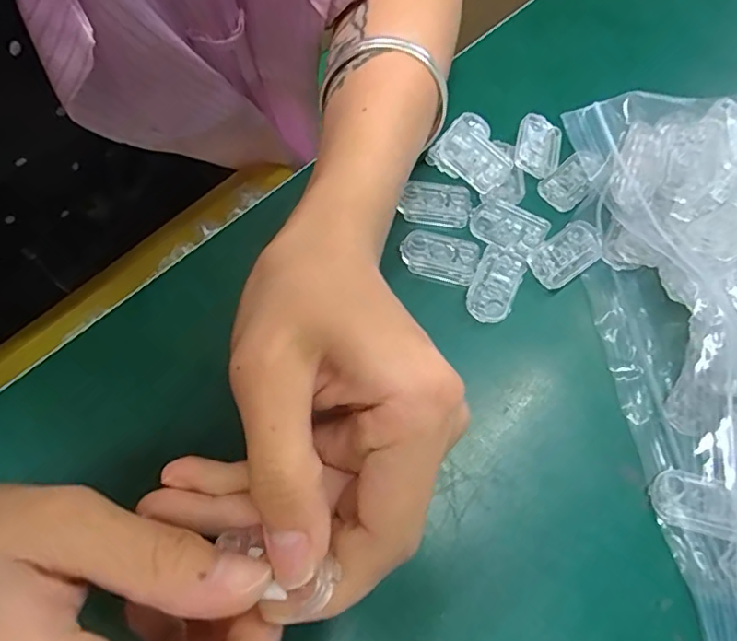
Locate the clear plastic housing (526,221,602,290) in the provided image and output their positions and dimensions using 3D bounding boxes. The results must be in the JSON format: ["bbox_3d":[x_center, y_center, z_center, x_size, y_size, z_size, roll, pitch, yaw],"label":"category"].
[{"bbox_3d":[0.094,-0.032,0.256,0.036,0.005,0.021,-34,72,-11],"label":"clear plastic housing"}]

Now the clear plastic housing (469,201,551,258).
[{"bbox_3d":[0.067,-0.045,0.264,0.036,0.006,0.022,31,72,13],"label":"clear plastic housing"}]

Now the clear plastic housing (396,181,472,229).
[{"bbox_3d":[0.034,-0.059,0.268,0.034,0.004,0.023,11,69,6],"label":"clear plastic housing"}]

